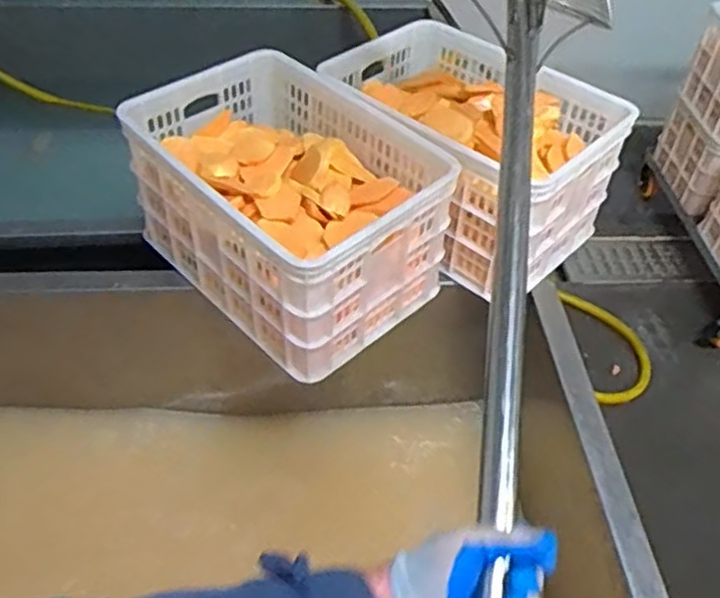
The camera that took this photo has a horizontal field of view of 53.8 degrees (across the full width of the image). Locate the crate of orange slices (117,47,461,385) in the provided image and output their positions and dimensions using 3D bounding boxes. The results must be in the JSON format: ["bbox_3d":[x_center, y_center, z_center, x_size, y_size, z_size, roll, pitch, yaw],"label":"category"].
[{"bbox_3d":[-0.124,-0.172,1.309,0.384,0.283,0.522,-33,57,-29],"label":"crate of orange slices"}]

